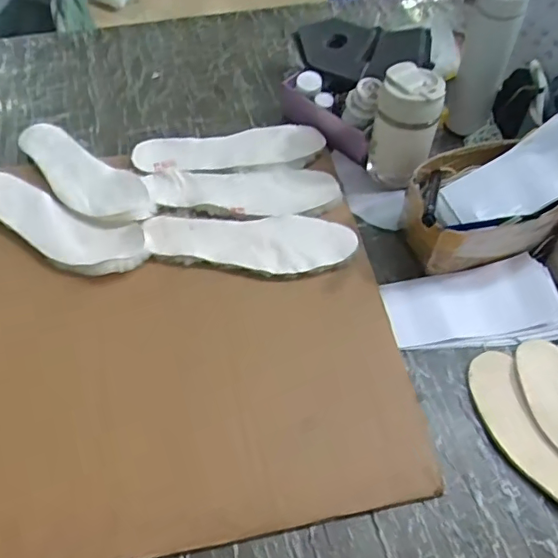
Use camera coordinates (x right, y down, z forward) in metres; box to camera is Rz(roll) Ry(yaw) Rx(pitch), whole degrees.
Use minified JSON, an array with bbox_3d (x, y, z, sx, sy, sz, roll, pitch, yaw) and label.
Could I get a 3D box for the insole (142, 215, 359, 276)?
[{"bbox_3d":[-0.036,-0.050,0.722,0.258,0.023,0.081,4,52,2],"label":"insole"}]

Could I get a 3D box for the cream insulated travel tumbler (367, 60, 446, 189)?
[{"bbox_3d":[0.167,-0.193,0.764,0.085,0.149,0.088,13,55,7],"label":"cream insulated travel tumbler"}]

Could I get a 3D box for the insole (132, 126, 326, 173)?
[{"bbox_3d":[-0.072,-0.190,0.830,0.266,0.025,0.084,-4,52,-3],"label":"insole"}]

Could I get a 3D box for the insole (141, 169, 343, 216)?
[{"bbox_3d":[-0.050,-0.128,0.782,0.258,0.019,0.086,4,52,3],"label":"insole"}]

